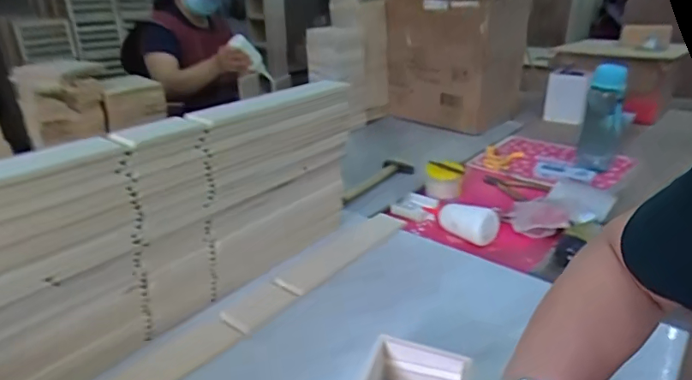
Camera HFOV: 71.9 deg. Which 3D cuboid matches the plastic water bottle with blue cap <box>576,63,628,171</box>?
[{"bbox_3d":[0.587,-0.161,1.086,0.084,0.229,0.076,12,28,25],"label":"plastic water bottle with blue cap"}]

